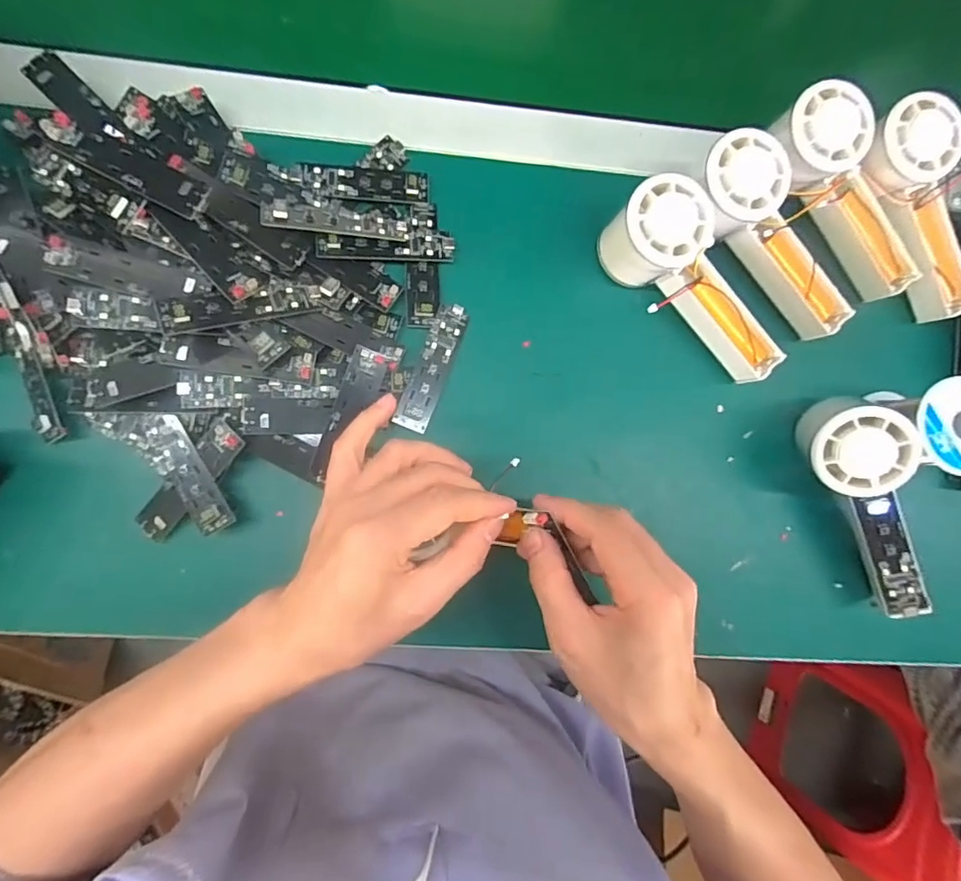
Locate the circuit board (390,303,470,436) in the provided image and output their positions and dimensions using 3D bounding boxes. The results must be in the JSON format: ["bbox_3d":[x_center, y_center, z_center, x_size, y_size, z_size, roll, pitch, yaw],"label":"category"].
[{"bbox_3d":[-0.032,-0.050,0.363,0.023,0.005,0.091,21,86,-4],"label":"circuit board"}]

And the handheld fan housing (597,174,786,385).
[{"bbox_3d":[0.151,-0.106,0.355,0.146,0.056,0.052,40,84,-3],"label":"handheld fan housing"}]

